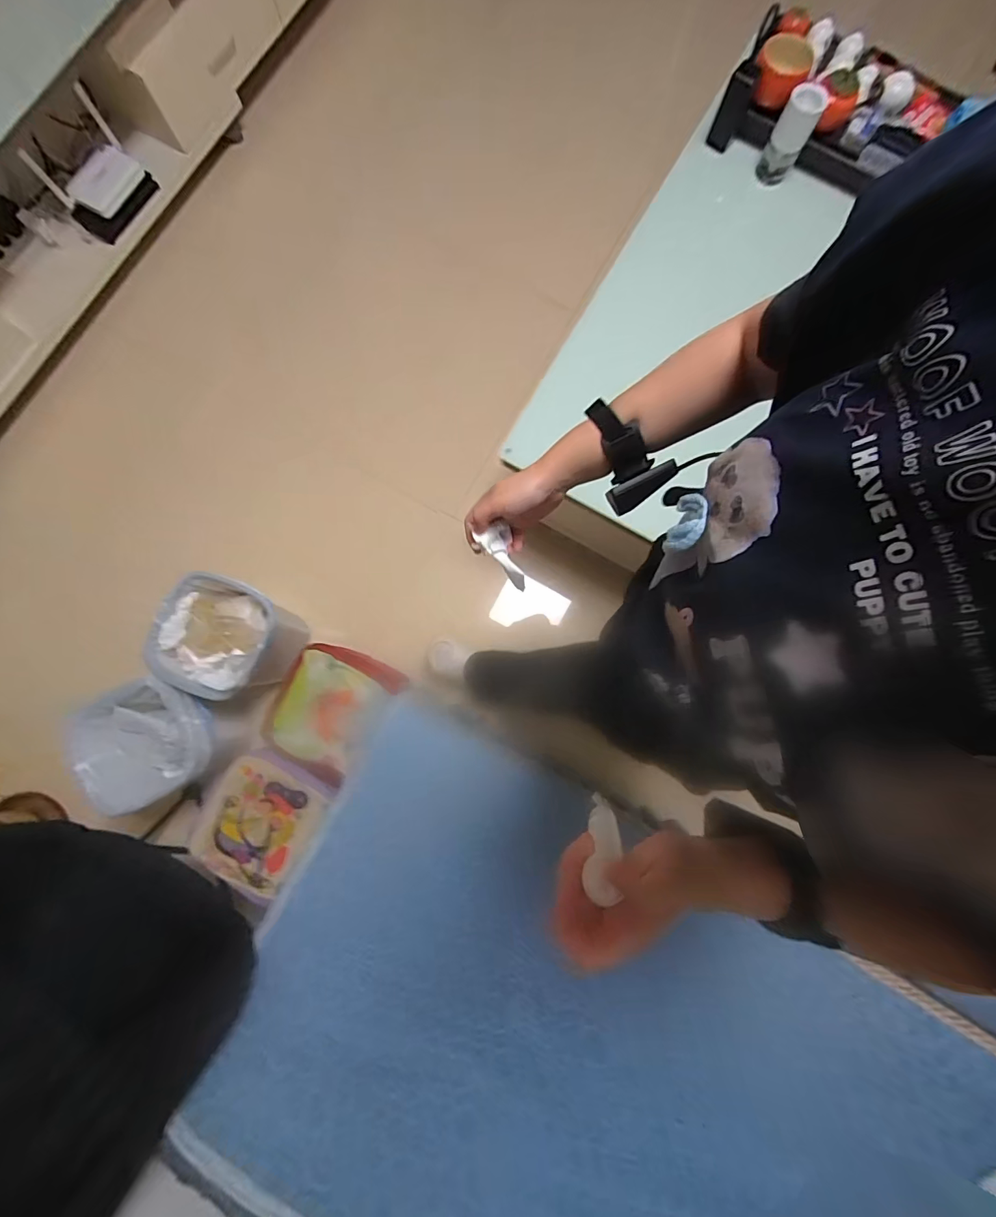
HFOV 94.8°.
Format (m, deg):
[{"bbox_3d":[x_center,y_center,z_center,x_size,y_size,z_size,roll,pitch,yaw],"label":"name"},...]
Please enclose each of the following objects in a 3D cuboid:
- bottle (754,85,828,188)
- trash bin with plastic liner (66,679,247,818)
[{"bbox_3d":[0.632,-1.022,0.993,0.073,0.152,0.073,29,78,2],"label":"bottle"},{"bbox_3d":[-0.790,0.301,1.102,0.255,0.249,0.243,1,79,-4],"label":"trash bin with plastic liner"}]

